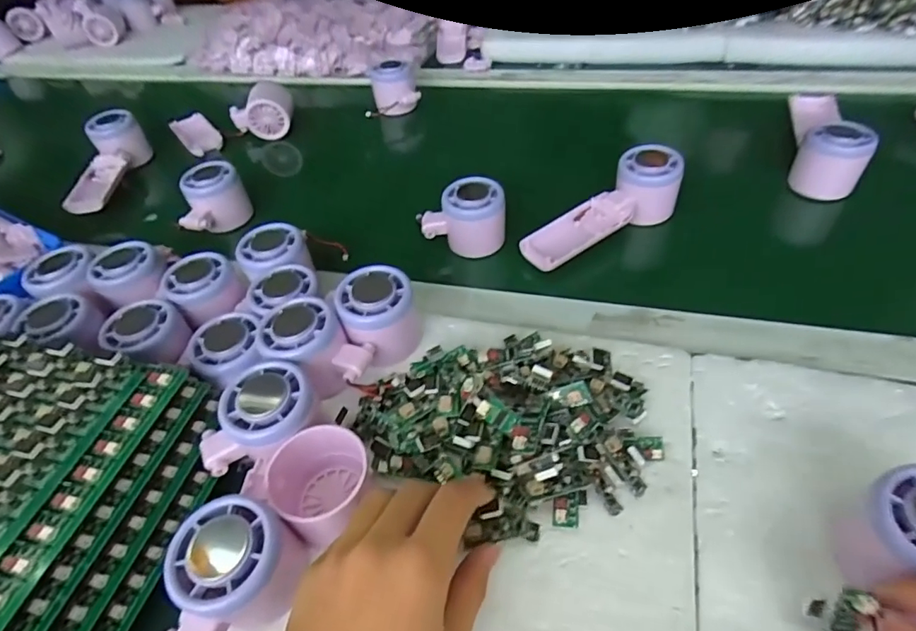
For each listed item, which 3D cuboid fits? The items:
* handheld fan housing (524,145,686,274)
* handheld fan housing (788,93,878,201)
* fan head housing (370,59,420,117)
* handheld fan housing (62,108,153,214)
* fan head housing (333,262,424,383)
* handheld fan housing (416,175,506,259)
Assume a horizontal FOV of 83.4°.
[{"bbox_3d":[0.131,-0.096,0.468,0.159,0.054,0.056,-31,54,-18],"label":"handheld fan housing"},{"bbox_3d":[0.366,-0.190,0.518,0.055,0.054,0.147,8,52,12],"label":"handheld fan housing"},{"bbox_3d":[-0.081,-0.297,0.673,0.054,0.049,0.053,-14,48,-4],"label":"fan head housing"},{"bbox_3d":[-0.428,-0.184,0.619,0.050,0.052,0.154,-5,48,4],"label":"handheld fan housing"},{"bbox_3d":[-0.057,0.009,0.374,0.056,0.053,0.078,-9,50,-2],"label":"fan head housing"},{"bbox_3d":[0.005,-0.094,0.481,0.077,0.050,0.053,12,53,16],"label":"handheld fan housing"}]

